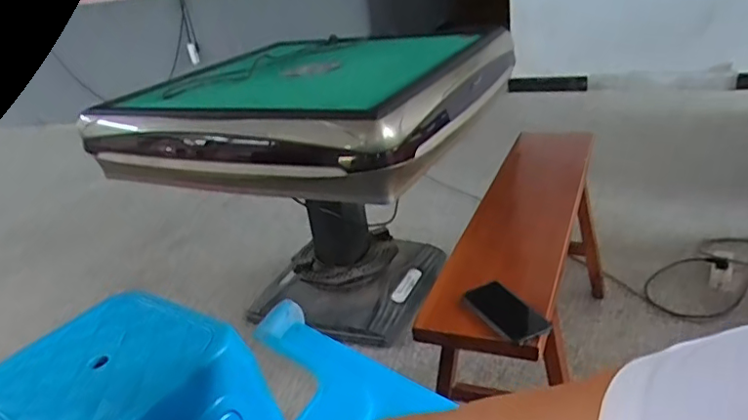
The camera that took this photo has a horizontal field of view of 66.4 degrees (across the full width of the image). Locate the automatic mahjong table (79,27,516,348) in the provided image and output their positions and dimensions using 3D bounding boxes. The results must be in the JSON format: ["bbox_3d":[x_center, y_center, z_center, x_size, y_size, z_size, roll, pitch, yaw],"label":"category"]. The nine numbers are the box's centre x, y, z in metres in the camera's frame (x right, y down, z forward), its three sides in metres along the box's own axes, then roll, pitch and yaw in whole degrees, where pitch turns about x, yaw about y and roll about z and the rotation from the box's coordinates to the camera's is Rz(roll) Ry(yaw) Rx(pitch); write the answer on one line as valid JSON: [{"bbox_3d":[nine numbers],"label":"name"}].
[{"bbox_3d":[-0.148,-0.066,1.801,0.902,0.783,0.866,5,28,26],"label":"automatic mahjong table"}]

